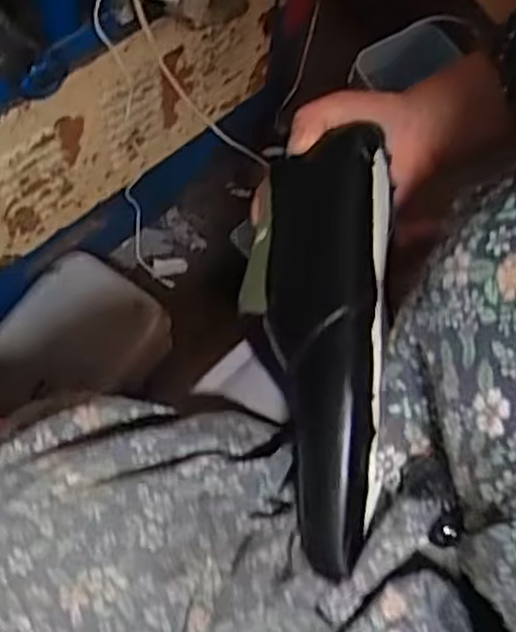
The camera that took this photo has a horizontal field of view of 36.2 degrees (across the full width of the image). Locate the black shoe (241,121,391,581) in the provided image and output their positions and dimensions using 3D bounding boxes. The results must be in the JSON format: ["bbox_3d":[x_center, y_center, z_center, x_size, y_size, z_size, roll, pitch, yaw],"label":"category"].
[{"bbox_3d":[0.043,0.011,0.471,0.080,0.061,0.261,2,71,-3],"label":"black shoe"}]

